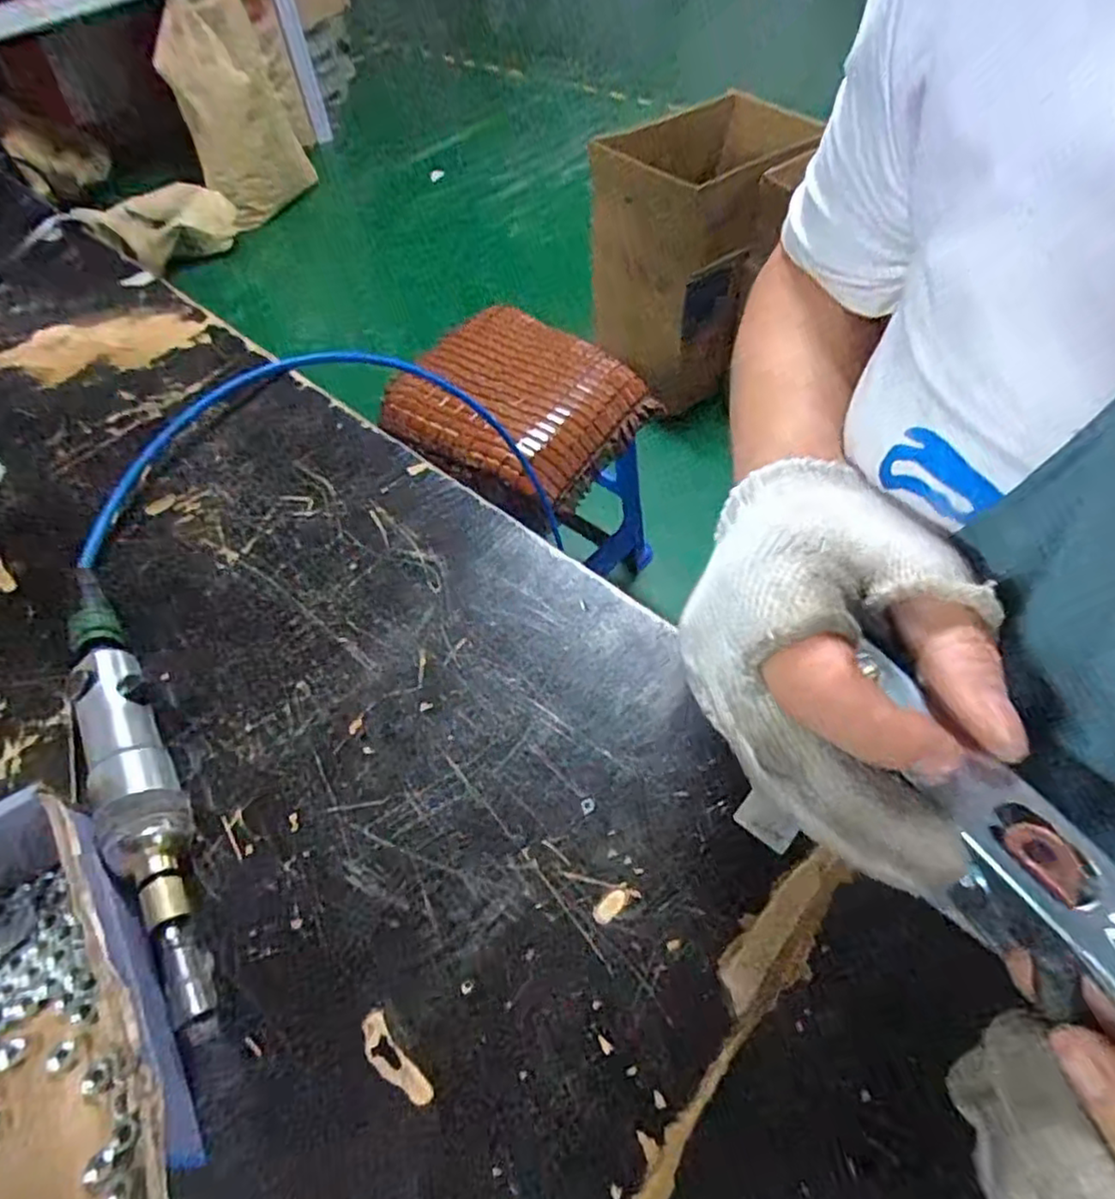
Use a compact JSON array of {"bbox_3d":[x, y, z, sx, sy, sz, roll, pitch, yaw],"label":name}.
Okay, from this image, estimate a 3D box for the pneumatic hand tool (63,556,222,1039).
[{"bbox_3d":[-0.241,0.087,0.379,0.046,0.041,0.304,-29,57,-15],"label":"pneumatic hand tool"}]

